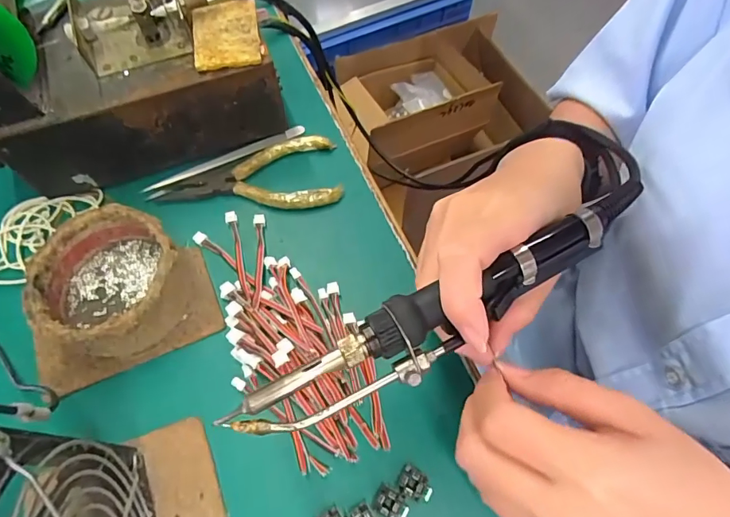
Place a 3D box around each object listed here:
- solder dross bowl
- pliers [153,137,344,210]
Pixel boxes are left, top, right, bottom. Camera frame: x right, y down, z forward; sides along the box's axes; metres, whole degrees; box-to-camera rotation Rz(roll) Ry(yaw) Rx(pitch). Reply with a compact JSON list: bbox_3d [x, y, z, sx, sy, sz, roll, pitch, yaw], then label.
[{"bbox_3d":[-0.153,0.015,0.275,0.080,0.040,0.084,0,65,0],"label":"solder dross bowl"},{"bbox_3d":[-0.085,-0.058,0.331,0.131,0.013,0.059,-8,65,-4],"label":"pliers"}]

